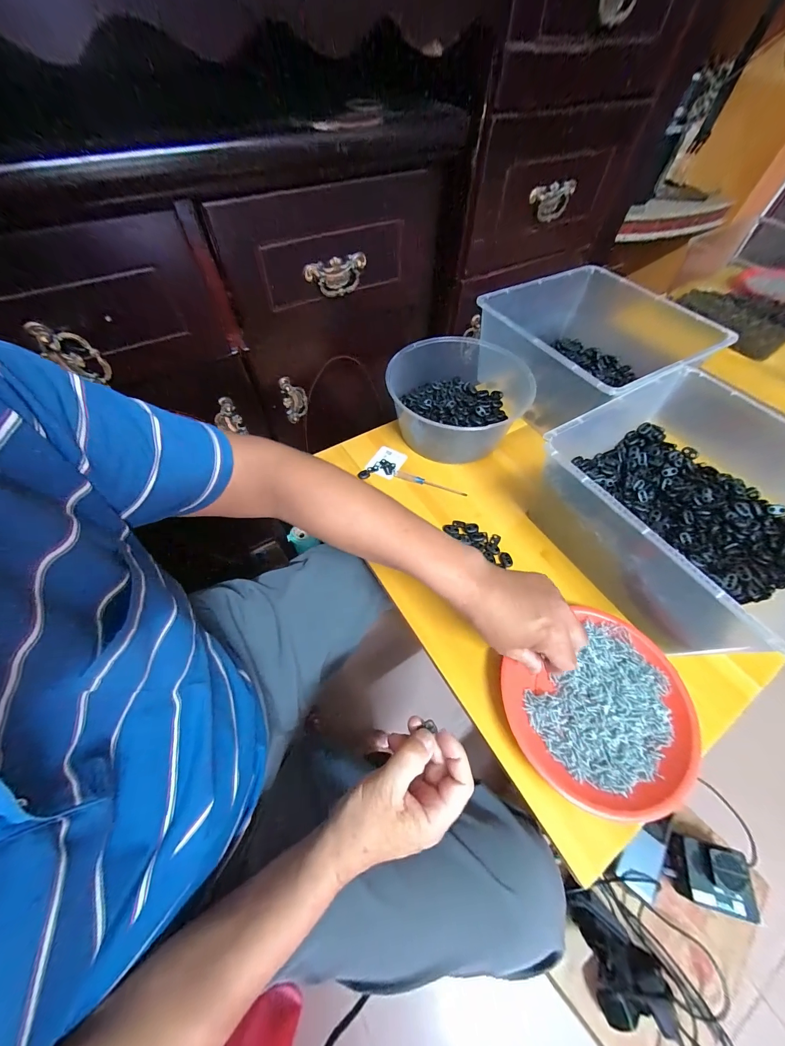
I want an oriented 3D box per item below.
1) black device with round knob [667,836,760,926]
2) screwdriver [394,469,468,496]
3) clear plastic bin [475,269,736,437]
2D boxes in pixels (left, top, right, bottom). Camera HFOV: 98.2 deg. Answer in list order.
[{"bbox_3d":[0.453,0.496,0.478,0.081,0.037,0.073,11,58,5],"label":"black device with round knob"},{"bbox_3d":[0.058,-0.062,0.537,0.118,0.007,0.013,20,59,10],"label":"screwdriver"},{"bbox_3d":[0.345,-0.308,0.621,0.316,0.139,0.307,-26,62,-17],"label":"clear plastic bin"}]

